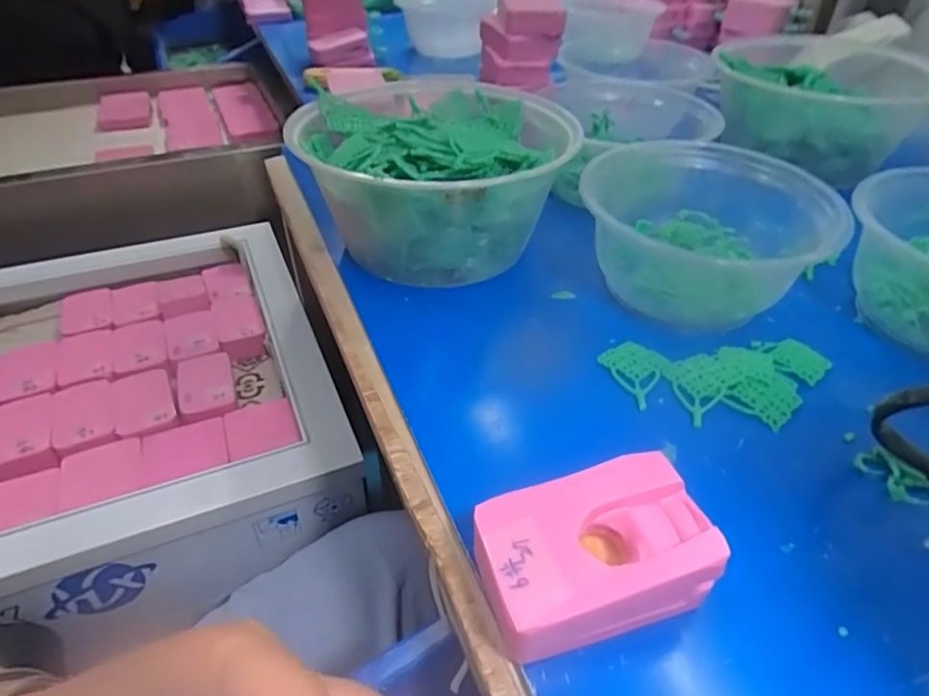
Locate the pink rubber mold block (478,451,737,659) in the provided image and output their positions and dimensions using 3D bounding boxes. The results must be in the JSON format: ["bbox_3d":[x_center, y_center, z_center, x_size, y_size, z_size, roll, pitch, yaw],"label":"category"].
[{"bbox_3d":[0.042,0.073,0.199,0.073,0.038,0.048,-8,42,-11],"label":"pink rubber mold block"}]

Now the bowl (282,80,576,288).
[{"bbox_3d":[-0.019,-0.104,0.368,0.160,0.077,0.171,0,40,0],"label":"bowl"}]

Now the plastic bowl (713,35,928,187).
[{"bbox_3d":[0.280,-0.195,0.456,0.130,0.069,0.144,-17,43,-19],"label":"plastic bowl"}]

